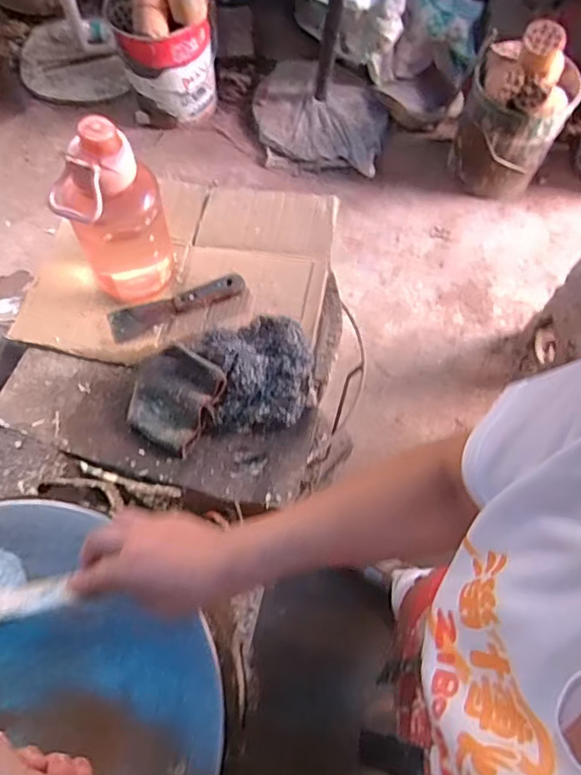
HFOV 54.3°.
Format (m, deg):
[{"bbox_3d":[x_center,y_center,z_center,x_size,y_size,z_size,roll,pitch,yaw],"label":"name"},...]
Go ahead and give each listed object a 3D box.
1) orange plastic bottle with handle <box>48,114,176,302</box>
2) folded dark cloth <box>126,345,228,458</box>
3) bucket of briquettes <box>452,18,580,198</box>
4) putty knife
[{"bbox_3d":[-0.202,-0.201,0.673,0.113,0.221,0.092,-24,68,-10],"label":"orange plastic bottle with handle"},{"bbox_3d":[-0.140,0.013,0.677,0.100,0.013,0.115,27,96,15],"label":"folded dark cloth"},{"bbox_3d":[0.635,-0.773,1.596,0.280,0.444,0.237,19,67,8],"label":"bucket of briquettes"},{"bbox_3d":[-0.150,-0.113,0.747,0.180,0.020,0.045,-22,68,-10],"label":"putty knife"}]

